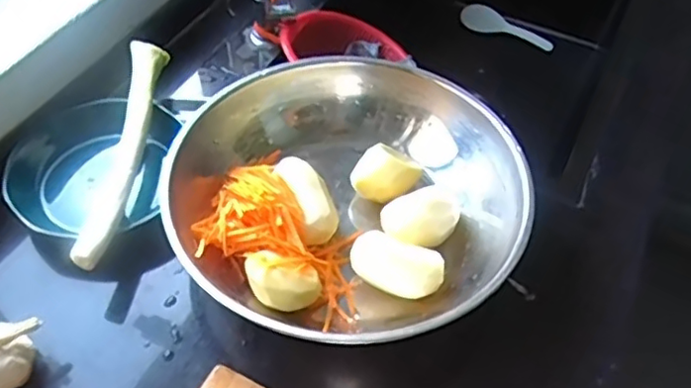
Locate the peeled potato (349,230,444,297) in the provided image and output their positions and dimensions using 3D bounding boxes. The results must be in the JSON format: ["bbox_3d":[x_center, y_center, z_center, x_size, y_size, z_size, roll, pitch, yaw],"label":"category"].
[{"bbox_3d":[0.045,0.060,0.549,0.078,0.038,0.043,12,52,7],"label":"peeled potato"}]

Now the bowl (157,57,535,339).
[{"bbox_3d":[0.004,0.005,0.580,0.299,0.083,0.292,1,51,-2],"label":"bowl"}]

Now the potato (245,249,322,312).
[{"bbox_3d":[-0.053,0.075,0.533,0.062,0.034,0.039,9,51,5],"label":"potato"}]

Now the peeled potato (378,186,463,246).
[{"bbox_3d":[0.071,0.027,0.585,0.071,0.036,0.054,-19,55,-17],"label":"peeled potato"}]

